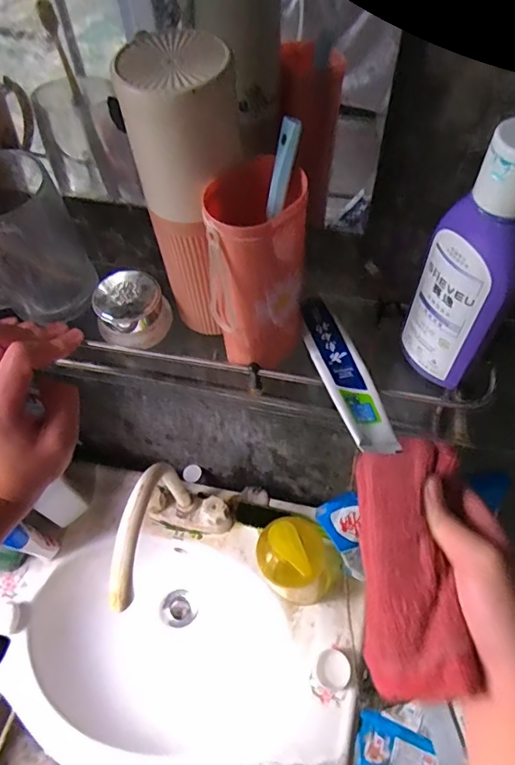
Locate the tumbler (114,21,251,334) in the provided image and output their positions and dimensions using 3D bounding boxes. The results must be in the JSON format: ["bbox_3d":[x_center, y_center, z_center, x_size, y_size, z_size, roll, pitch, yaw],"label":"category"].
[{"bbox_3d":[-0.038,-0.109,0.328,0.061,0.188,0.053,-16,56,-8],"label":"tumbler"}]

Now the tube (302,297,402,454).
[{"bbox_3d":[0.061,-0.012,0.364,0.032,0.017,0.140,-15,56,-7],"label":"tube"}]

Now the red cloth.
[{"bbox_3d":[0.107,0.122,0.348,0.066,0.027,0.162,1,67,4],"label":"red cloth"}]

